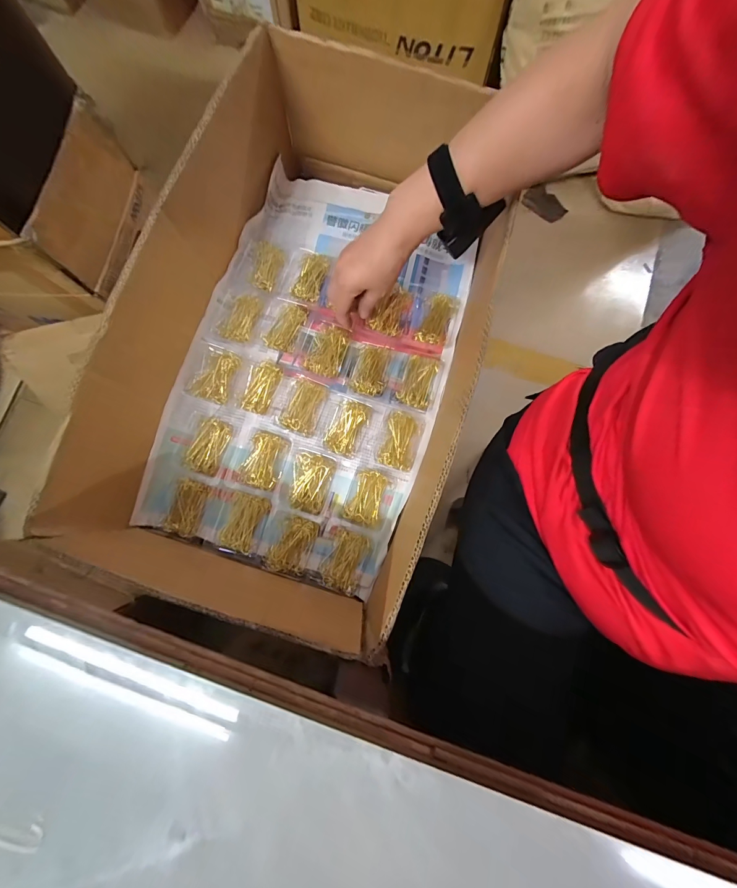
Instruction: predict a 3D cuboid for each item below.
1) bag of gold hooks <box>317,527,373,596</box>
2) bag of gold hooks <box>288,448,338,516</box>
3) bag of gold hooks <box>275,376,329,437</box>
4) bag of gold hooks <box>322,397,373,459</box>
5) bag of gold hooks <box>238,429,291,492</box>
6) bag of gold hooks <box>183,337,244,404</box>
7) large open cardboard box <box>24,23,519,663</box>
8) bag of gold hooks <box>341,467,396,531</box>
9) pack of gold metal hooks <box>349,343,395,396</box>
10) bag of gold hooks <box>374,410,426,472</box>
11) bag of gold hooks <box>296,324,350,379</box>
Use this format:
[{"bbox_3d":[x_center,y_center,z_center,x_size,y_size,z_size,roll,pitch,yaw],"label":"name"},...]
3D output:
[{"bbox_3d":[-0.030,0.150,0.458,0.053,0.029,0.075,21,81,4],"label":"bag of gold hooks"},{"bbox_3d":[-0.076,0.049,0.462,0.053,0.018,0.076,19,80,4],"label":"bag of gold hooks"},{"bbox_3d":[-0.089,-0.049,0.472,0.054,0.023,0.069,21,81,4],"label":"bag of gold hooks"},{"bbox_3d":[-0.028,-0.020,0.466,0.048,0.027,0.072,21,80,4],"label":"bag of gold hooks"},{"bbox_3d":[-0.135,0.021,0.465,0.050,0.023,0.071,17,80,3],"label":"bag of gold hooks"},{"bbox_3d":[-0.211,-0.098,0.485,0.064,0.016,0.080,17,80,3],"label":"bag of gold hooks"},{"bbox_3d":[-0.067,-0.136,0.430,0.349,0.165,0.600,18,80,3],"label":"large open cardboard box"},{"bbox_3d":[0.000,0.070,0.461,0.054,0.019,0.069,20,80,4],"label":"bag of gold hooks"},{"bbox_3d":[0.004,-0.100,0.485,0.048,0.020,0.072,16,80,3],"label":"pack of gold metal hooks"},{"bbox_3d":[0.043,-0.006,0.472,0.051,0.025,0.079,19,80,4],"label":"bag of gold hooks"},{"bbox_3d":[-0.063,-0.126,0.490,0.062,0.024,0.070,16,80,3],"label":"bag of gold hooks"}]

